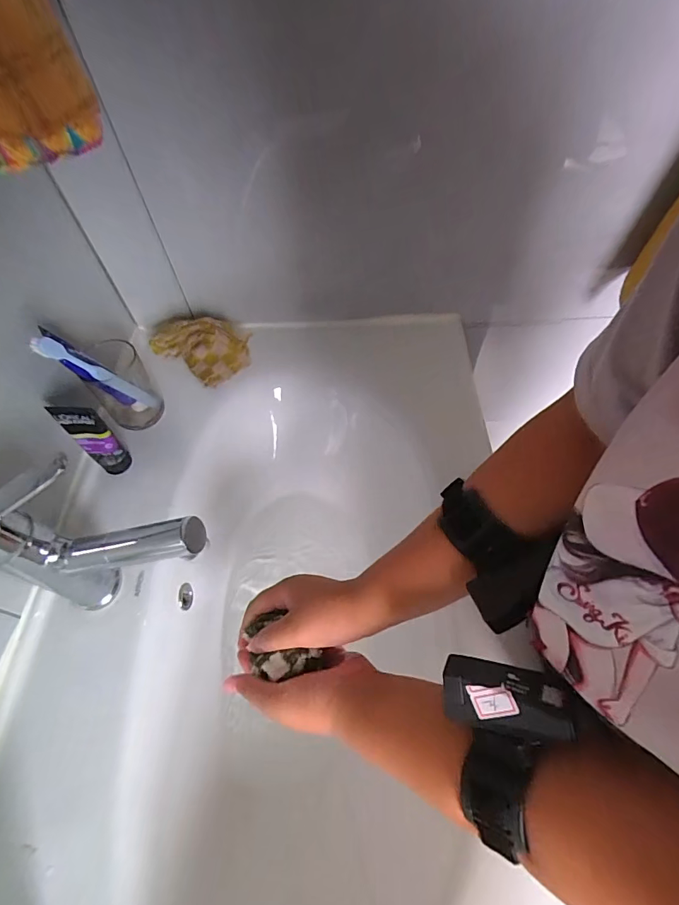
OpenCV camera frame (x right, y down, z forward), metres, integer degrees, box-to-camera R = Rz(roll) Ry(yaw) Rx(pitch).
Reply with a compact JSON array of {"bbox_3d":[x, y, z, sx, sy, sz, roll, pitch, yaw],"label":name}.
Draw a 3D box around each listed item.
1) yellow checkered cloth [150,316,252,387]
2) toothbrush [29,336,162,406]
[{"bbox_3d":[-0.197,-0.155,0.614,0.120,0.052,0.088,30,63,21],"label":"yellow checkered cloth"},{"bbox_3d":[-0.265,-0.085,0.491,0.011,0.181,0.017,20,83,16],"label":"toothbrush"}]

